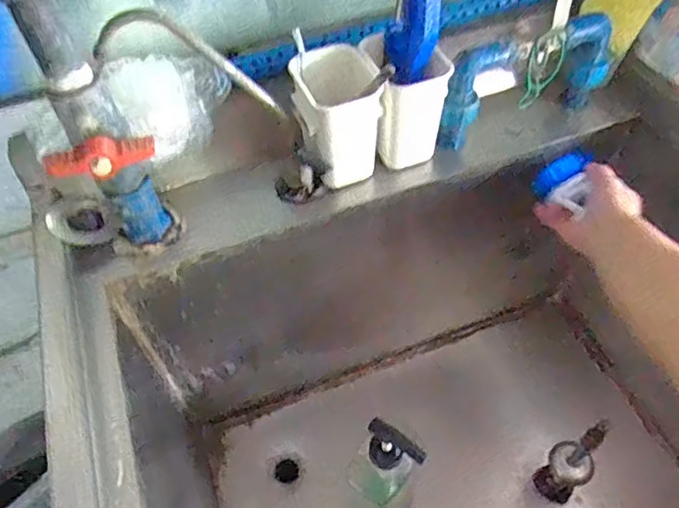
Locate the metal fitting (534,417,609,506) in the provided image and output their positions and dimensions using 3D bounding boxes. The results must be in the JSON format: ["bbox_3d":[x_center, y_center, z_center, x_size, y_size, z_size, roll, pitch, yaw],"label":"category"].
[{"bbox_3d":[0.288,0.254,0.698,0.042,0.205,0.054,-37,60,-23],"label":"metal fitting"}]

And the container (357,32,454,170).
[{"bbox_3d":[0.065,-0.154,0.584,0.072,0.112,0.082,-13,53,-7],"label":"container"}]

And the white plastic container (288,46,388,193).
[{"bbox_3d":[0.000,-0.135,0.567,0.078,0.108,0.084,-11,53,-6],"label":"white plastic container"}]

